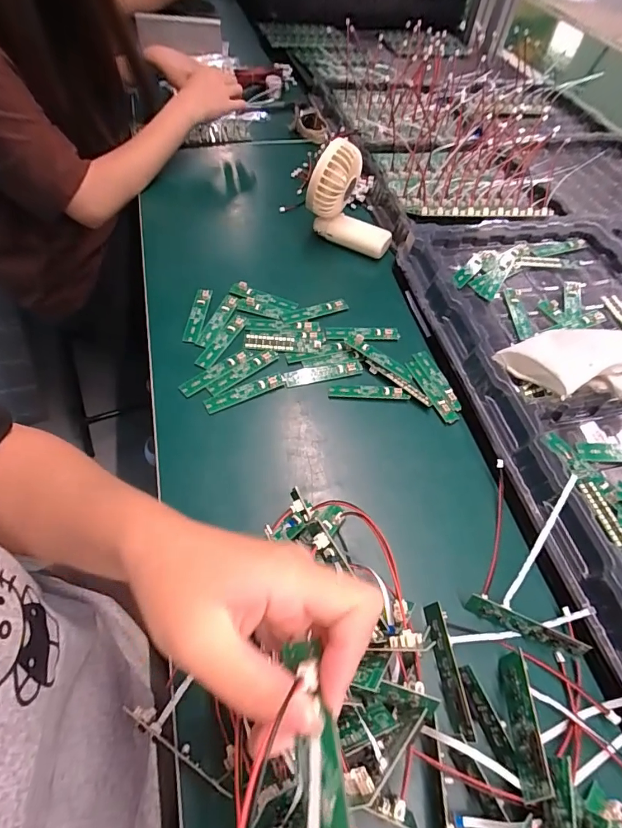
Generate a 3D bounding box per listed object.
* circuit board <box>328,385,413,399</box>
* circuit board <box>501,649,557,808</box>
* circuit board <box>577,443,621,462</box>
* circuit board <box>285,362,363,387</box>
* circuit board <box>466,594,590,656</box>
[{"bbox_3d":[0.060,-0.024,0.445,0.082,0.004,0.015,0,57,1],"label":"circuit board"},{"bbox_3d":[0.137,0.196,0.276,0.008,0.022,0.084,35,33,-10],"label":"circuit board"},{"bbox_3d":[0.284,0.036,0.390,0.087,0.004,0.017,2,70,-3],"label":"circuit board"},{"bbox_3d":[0.014,-0.044,0.454,0.086,0.006,0.018,-14,58,-8],"label":"circuit board"},{"bbox_3d":[0.158,0.158,0.316,0.082,0.021,0.005,21,42,16],"label":"circuit board"}]

